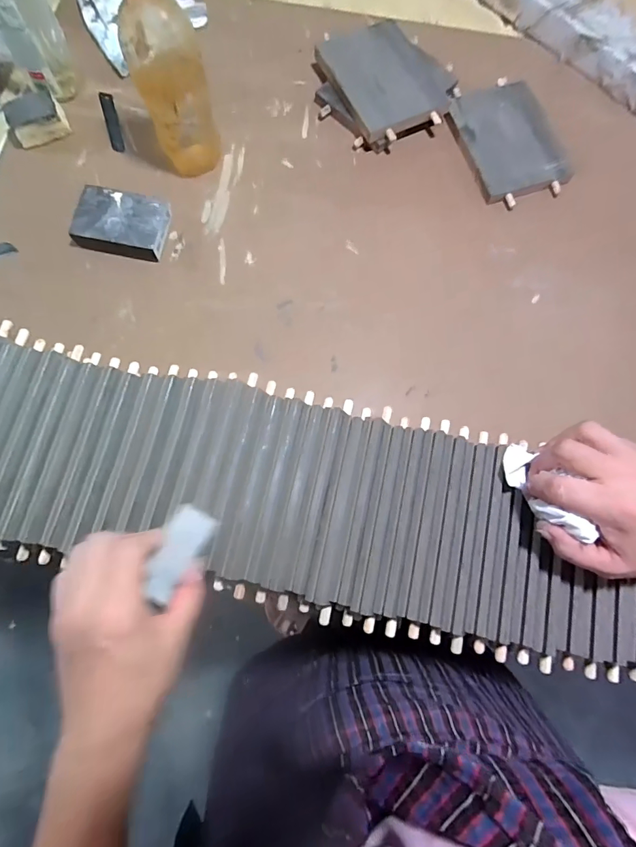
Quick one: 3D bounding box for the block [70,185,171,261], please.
[{"bbox_3d":[-0.229,-0.230,0.511,0.098,0.027,0.079,9,76,0],"label":"block"}]

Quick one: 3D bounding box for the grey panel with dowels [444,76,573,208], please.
[{"bbox_3d":[0.243,-0.362,0.559,0.122,0.016,0.167,-20,78,-7],"label":"grey panel with dowels"}]

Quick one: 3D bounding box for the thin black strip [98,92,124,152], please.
[{"bbox_3d":[-0.265,-0.389,0.562,0.016,0.004,0.096,-16,77,-6],"label":"thin black strip"}]

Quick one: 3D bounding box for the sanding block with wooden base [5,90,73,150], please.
[{"bbox_3d":[-0.341,-0.369,0.534,0.063,0.040,0.033,-37,80,-10],"label":"sanding block with wooden base"}]

